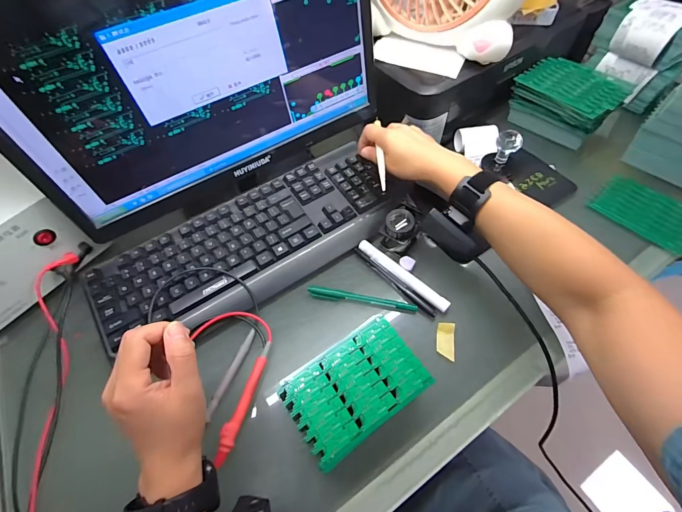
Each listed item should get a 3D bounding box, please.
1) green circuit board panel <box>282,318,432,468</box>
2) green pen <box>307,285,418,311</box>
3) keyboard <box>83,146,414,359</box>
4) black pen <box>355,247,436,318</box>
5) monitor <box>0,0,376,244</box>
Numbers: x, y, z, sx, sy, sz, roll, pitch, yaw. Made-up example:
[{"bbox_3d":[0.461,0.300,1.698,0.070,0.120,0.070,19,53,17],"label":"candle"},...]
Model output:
[{"bbox_3d":[0.014,0.126,0.330,0.131,0.005,0.088,-32,61,-17],"label":"green circuit board panel"},{"bbox_3d":[0.027,0.053,0.423,0.138,0.007,0.014,7,58,7],"label":"green pen"},{"bbox_3d":[-0.113,-0.024,0.461,0.424,0.034,0.154,-27,60,-14],"label":"keyboard"},{"bbox_3d":[0.068,0.031,0.435,0.012,0.011,0.135,-38,63,-20],"label":"black pen"},{"bbox_3d":[-0.153,-0.214,0.385,0.439,0.309,0.071,-31,61,-17],"label":"monitor"}]

